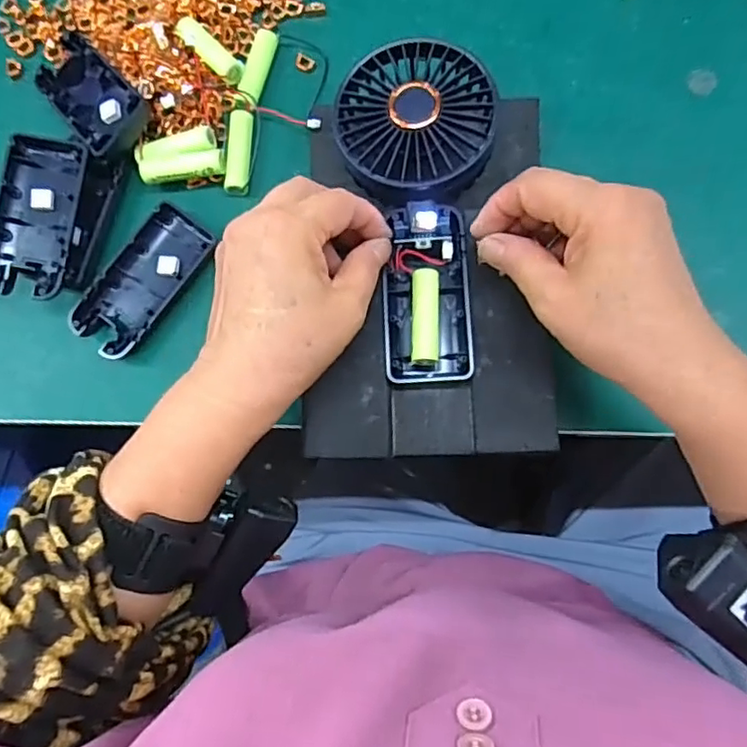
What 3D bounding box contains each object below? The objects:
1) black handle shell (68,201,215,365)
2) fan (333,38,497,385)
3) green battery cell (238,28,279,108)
[{"bbox_3d":[-0.137,-0.055,0.358,0.044,0.014,0.092,35,86,8],"label":"black handle shell"},{"bbox_3d":[0.025,-0.086,0.323,0.078,0.025,0.180,-4,91,3],"label":"fan"},{"bbox_3d":[-0.073,-0.191,0.375,0.014,0.011,0.052,13,83,6],"label":"green battery cell"}]

